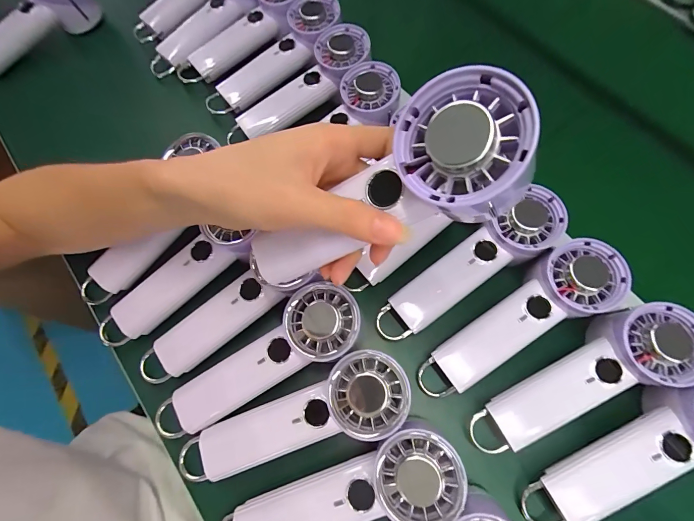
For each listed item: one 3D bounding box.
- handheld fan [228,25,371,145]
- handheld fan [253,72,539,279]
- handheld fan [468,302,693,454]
[{"bbox_3d":[-0.046,-0.203,0.386,0.163,0.028,0.062,-33,74,13],"label":"handheld fan"},{"bbox_3d":[0.016,-0.028,0.189,0.168,0.040,0.061,-30,70,28],"label":"handheld fan"},{"bbox_3d":[0.195,0.103,0.288,0.197,0.052,0.062,-31,74,6],"label":"handheld fan"}]

